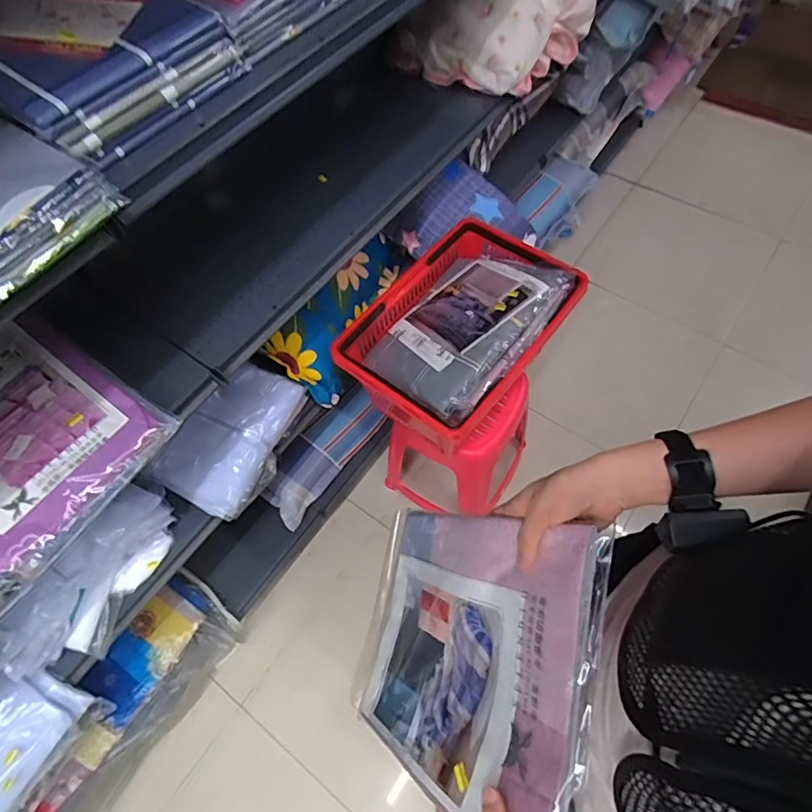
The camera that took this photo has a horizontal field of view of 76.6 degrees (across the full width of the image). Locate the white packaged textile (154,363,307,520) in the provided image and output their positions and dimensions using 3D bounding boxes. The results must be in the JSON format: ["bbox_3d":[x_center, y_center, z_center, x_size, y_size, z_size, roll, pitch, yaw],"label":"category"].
[{"bbox_3d":[-0.362,0.068,1.111,0.196,0.085,0.312,26,66,15],"label":"white packaged textile"}]

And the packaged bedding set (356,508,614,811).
[{"bbox_3d":[0.046,0.263,0.591,0.029,0.404,0.270,19,73,-23],"label":"packaged bedding set"}]

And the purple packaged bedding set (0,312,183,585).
[{"bbox_3d":[-0.555,0.038,0.751,0.338,0.045,0.284,32,68,17],"label":"purple packaged bedding set"}]

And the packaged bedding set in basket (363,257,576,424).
[{"bbox_3d":[0.120,-0.169,1.057,0.265,0.094,0.392,33,68,18],"label":"packaged bedding set in basket"}]

